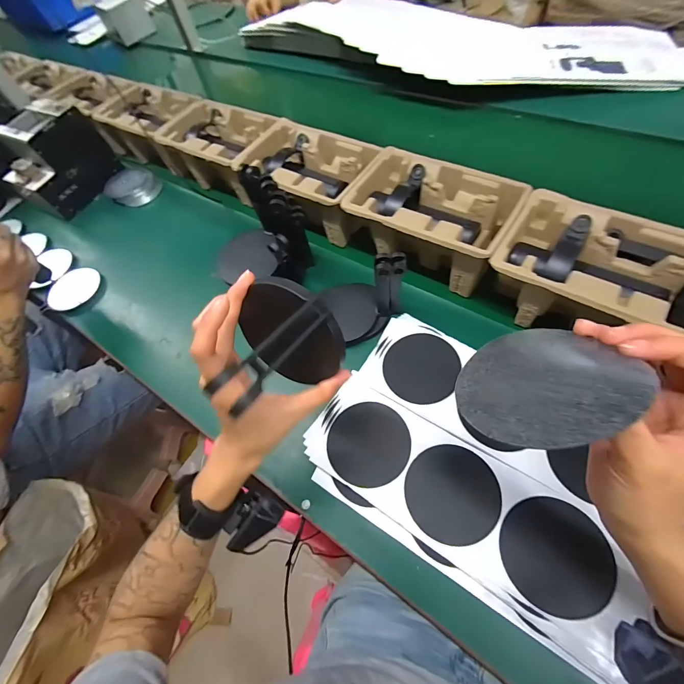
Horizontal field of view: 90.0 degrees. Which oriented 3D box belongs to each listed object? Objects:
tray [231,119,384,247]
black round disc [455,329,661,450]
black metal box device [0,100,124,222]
[{"bbox_3d":[-0.054,-0.281,0.593,0.246,0.096,0.150,26,67,16],"label":"tray"},{"bbox_3d":[0.113,0.023,0.195,0.089,0.008,0.090,-25,26,13],"label":"black round disc"},{"bbox_3d":[-0.605,-0.381,0.718,0.130,0.136,0.187,16,65,12],"label":"black metal box device"}]

